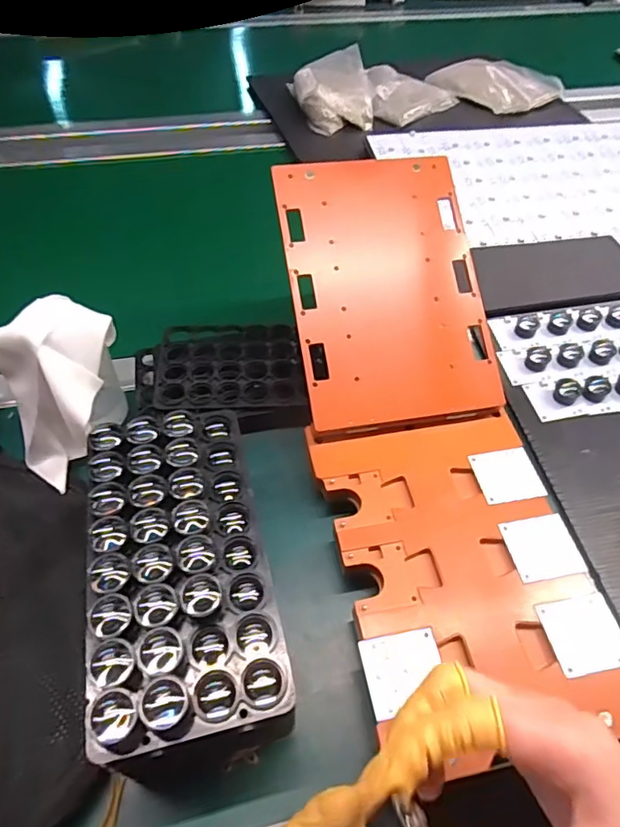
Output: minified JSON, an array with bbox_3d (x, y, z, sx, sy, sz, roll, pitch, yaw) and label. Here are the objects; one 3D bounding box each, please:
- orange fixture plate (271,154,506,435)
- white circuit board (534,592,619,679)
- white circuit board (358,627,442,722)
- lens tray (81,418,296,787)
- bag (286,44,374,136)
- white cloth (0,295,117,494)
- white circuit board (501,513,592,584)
[{"bbox_3d":[0.064,-0.106,0.455,0.159,0.009,0.235,-8,80,-8],"label":"orange fixture plate"},{"bbox_3d":[0.176,0.140,0.345,0.048,0.004,0.045,-8,52,-7],"label":"white circuit board"},{"bbox_3d":[0.057,0.156,0.328,0.048,0.004,0.043,-9,54,-8],"label":"white circuit board"},{"bbox_3d":[-0.074,0.083,0.308,0.096,0.023,0.197,-10,54,-8],"label":"lens tray"},{"bbox_3d":[0.035,-0.502,0.849,0.114,0.064,0.168,-6,53,-5],"label":"bag"},{"bbox_3d":[-0.189,-0.025,0.417,0.096,0.095,0.109,-22,56,-17],"label":"white cloth"},{"bbox_3d":[0.164,0.094,0.381,0.047,0.005,0.044,-9,54,-7],"label":"white circuit board"}]

